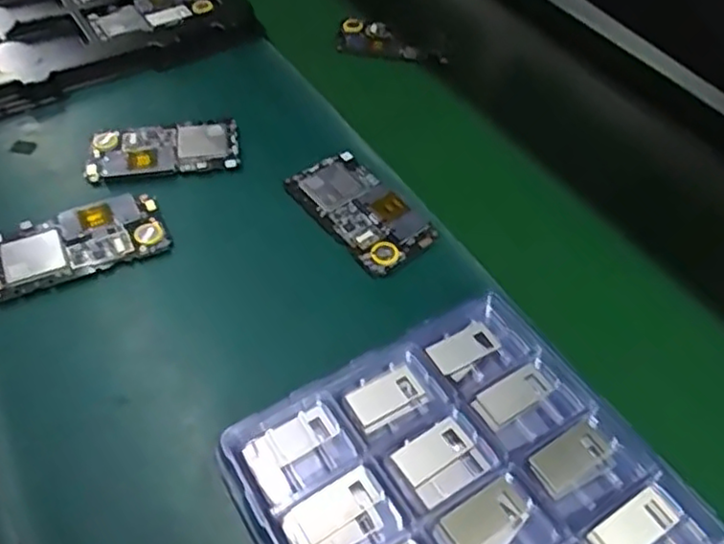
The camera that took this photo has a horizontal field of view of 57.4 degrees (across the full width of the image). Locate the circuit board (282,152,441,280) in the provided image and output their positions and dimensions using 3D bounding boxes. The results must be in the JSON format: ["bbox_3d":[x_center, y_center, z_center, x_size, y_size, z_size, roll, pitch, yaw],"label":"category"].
[{"bbox_3d":[-0.001,-0.050,0.527,0.065,0.008,0.125,-31,59,-27],"label":"circuit board"}]

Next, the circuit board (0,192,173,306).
[{"bbox_3d":[-0.213,-0.025,0.494,0.123,0.007,0.068,-20,55,-20],"label":"circuit board"}]

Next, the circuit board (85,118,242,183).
[{"bbox_3d":[-0.169,-0.106,0.565,0.123,0.010,0.059,-7,51,-11],"label":"circuit board"}]

